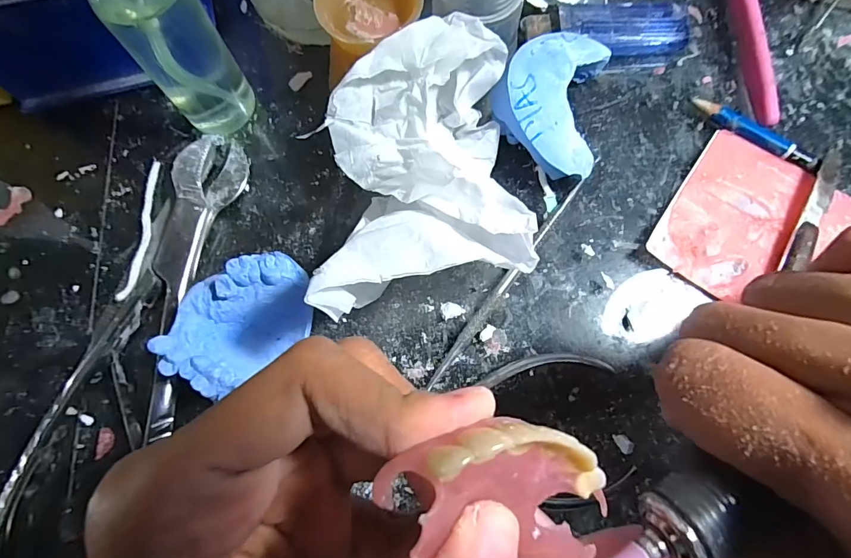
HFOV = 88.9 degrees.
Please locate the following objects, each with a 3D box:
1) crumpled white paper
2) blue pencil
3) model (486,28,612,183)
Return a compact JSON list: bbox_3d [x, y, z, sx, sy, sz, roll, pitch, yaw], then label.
[{"bbox_3d":[-0.001,-0.043,0.177,0.077,0.055,0.115,-7,75,0],"label":"crumpled white paper"},{"bbox_3d":[0.153,-0.068,0.203,0.058,0.009,0.008,34,79,10],"label":"blue pencil"},{"bbox_3d":[0.055,-0.078,0.198,0.047,0.029,0.064,9,76,4],"label":"model"}]

